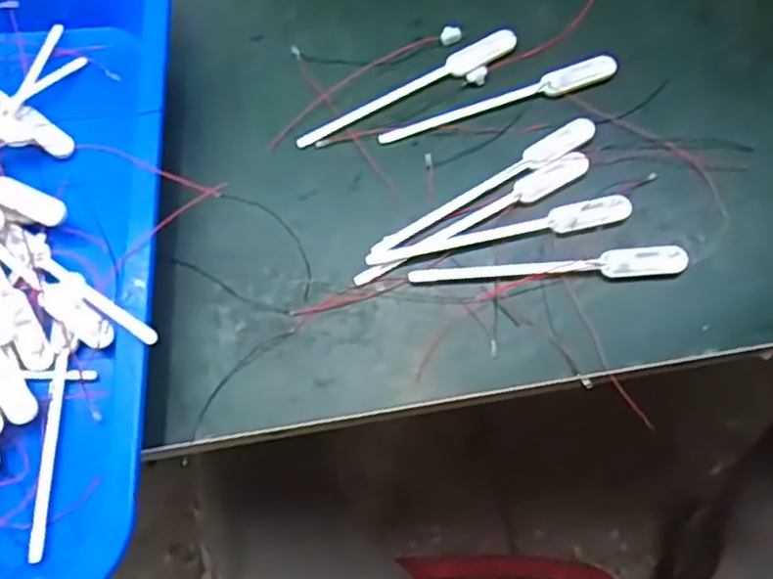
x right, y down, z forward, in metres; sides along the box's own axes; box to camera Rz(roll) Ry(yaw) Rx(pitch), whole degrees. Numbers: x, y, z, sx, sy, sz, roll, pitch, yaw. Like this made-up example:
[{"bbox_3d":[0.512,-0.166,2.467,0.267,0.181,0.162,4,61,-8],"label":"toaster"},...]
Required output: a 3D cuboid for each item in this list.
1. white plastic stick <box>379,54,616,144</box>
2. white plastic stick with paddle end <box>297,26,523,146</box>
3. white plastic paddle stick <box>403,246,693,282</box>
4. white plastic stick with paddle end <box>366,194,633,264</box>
[{"bbox_3d":[0.066,-0.110,0.435,0.144,0.008,0.017,-19,69,-5],"label":"white plastic stick"},{"bbox_3d":[0.013,-0.122,0.445,0.146,0.005,0.017,-26,70,-8],"label":"white plastic stick with paddle end"},{"bbox_3d":[0.087,-0.012,0.399,0.146,0.007,0.016,-3,69,1],"label":"white plastic paddle stick"},{"bbox_3d":[0.063,-0.031,0.404,0.145,0.008,0.017,-12,69,-3],"label":"white plastic stick with paddle end"}]

